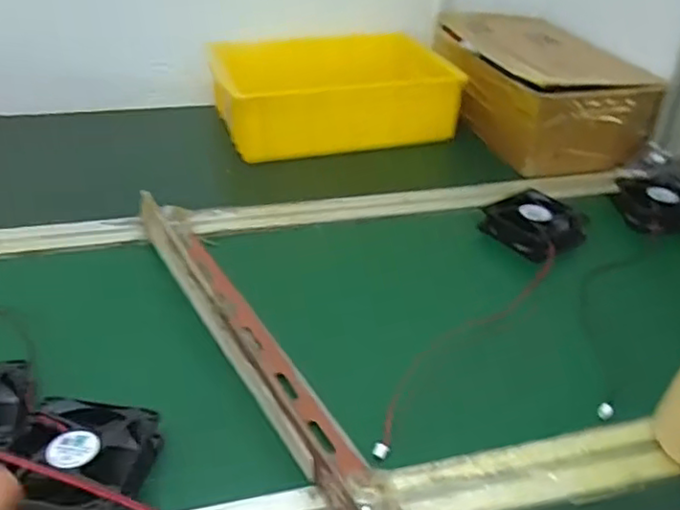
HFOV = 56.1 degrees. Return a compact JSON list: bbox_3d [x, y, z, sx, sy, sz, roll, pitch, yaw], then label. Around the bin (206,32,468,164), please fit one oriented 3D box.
[{"bbox_3d":[-0.017,-0.211,0.836,0.292,0.084,0.204,-10,36,-18],"label":"bin"}]

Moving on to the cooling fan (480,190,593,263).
[{"bbox_3d":[0.195,-0.035,0.644,0.083,0.020,0.086,-23,41,-33],"label":"cooling fan"}]

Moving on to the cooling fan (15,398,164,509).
[{"bbox_3d":[-0.157,0.127,0.389,0.076,0.025,0.086,2,34,-1],"label":"cooling fan"}]

